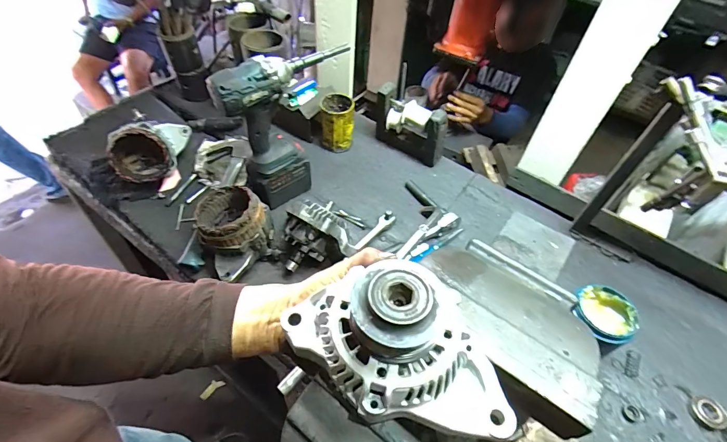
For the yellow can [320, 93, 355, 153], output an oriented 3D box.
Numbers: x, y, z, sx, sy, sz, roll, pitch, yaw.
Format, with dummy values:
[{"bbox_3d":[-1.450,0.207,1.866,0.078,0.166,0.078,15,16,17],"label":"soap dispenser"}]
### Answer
[{"bbox_3d":[-0.060,-0.223,0.859,0.073,0.123,0.068,1,52,-1],"label":"yellow can"}]

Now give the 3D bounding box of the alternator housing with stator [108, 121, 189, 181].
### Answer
[{"bbox_3d":[-0.433,-0.152,0.756,0.161,0.105,0.074,-32,59,-24],"label":"alternator housing with stator"}]

